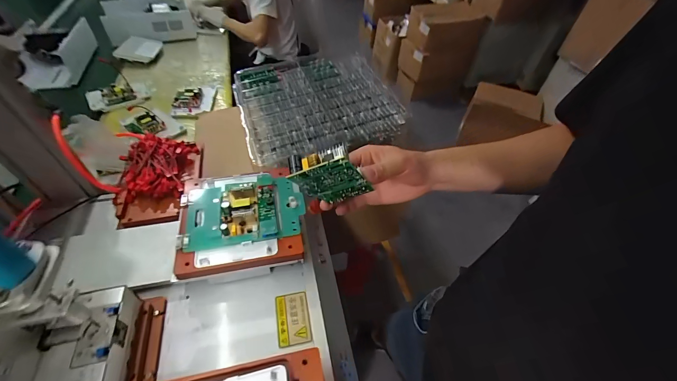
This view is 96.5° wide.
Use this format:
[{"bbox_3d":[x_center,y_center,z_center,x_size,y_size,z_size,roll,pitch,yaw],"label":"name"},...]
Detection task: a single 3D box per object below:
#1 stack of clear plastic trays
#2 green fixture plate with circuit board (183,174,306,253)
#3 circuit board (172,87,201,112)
[{"bbox_3d":[-0.066,-0.245,0.809,0.380,0.066,0.371,-14,52,-16],"label":"stack of clear plastic trays"},{"bbox_3d":[-0.164,0.029,0.531,0.198,0.029,0.137,-10,52,-13],"label":"green fixture plate with circuit board"},{"bbox_3d":[-0.539,-0.321,1.073,0.101,0.024,0.125,-3,50,-8],"label":"circuit board"}]

